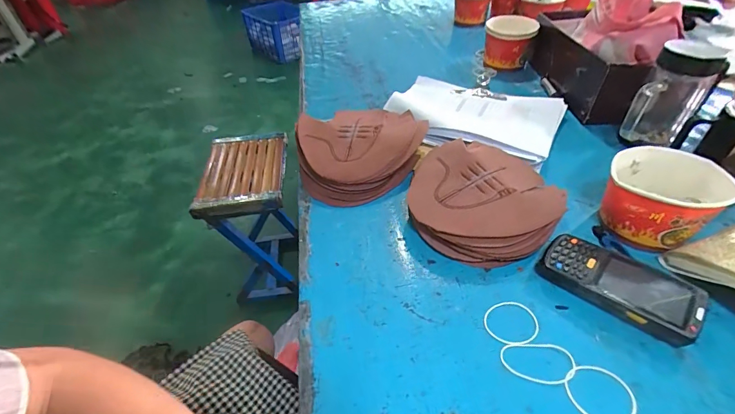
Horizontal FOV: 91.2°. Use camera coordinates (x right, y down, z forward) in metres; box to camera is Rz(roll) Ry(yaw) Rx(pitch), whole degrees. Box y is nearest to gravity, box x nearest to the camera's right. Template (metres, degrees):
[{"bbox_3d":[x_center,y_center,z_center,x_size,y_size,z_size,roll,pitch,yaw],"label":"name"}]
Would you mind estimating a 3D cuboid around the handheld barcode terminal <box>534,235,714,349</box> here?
[{"bbox_3d":[0.270,0.086,0.394,0.150,0.029,0.073,27,50,29],"label":"handheld barcode terminal"}]

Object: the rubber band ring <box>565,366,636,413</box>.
[{"bbox_3d":[0.211,0.169,0.326,0.057,0.004,0.052,-2,42,2],"label":"rubber band ring"}]

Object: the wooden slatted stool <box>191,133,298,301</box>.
[{"bbox_3d":[-0.359,0.057,1.209,0.241,0.478,0.328,-7,43,-4],"label":"wooden slatted stool"}]

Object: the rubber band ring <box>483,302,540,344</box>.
[{"bbox_3d":[0.153,0.123,0.383,0.056,0.004,0.048,-15,44,-13],"label":"rubber band ring"}]

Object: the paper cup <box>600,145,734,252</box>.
[{"bbox_3d":[0.361,-0.009,0.454,0.112,0.084,0.111,-2,42,2],"label":"paper cup"}]

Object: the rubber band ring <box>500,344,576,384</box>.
[{"bbox_3d":[0.166,0.152,0.352,0.068,0.004,0.038,-1,43,8],"label":"rubber band ring"}]

